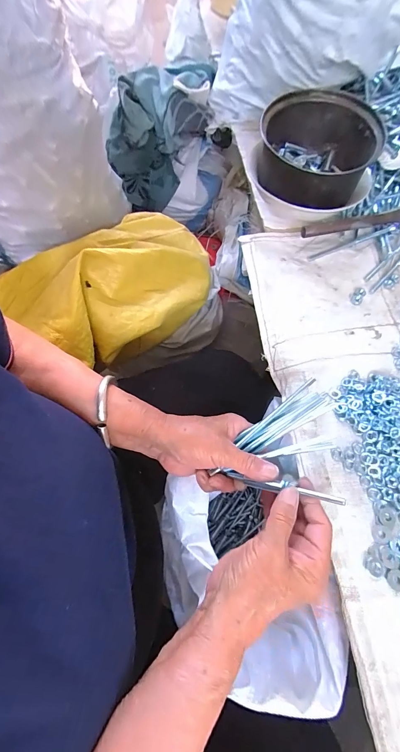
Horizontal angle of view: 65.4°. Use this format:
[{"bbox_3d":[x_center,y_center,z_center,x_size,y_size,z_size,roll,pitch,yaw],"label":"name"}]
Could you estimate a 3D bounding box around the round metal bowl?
[{"bbox_3d":[0.173,-0.323,0.460,0.174,0.083,0.166,1,65,-2],"label":"round metal bowl"}]

